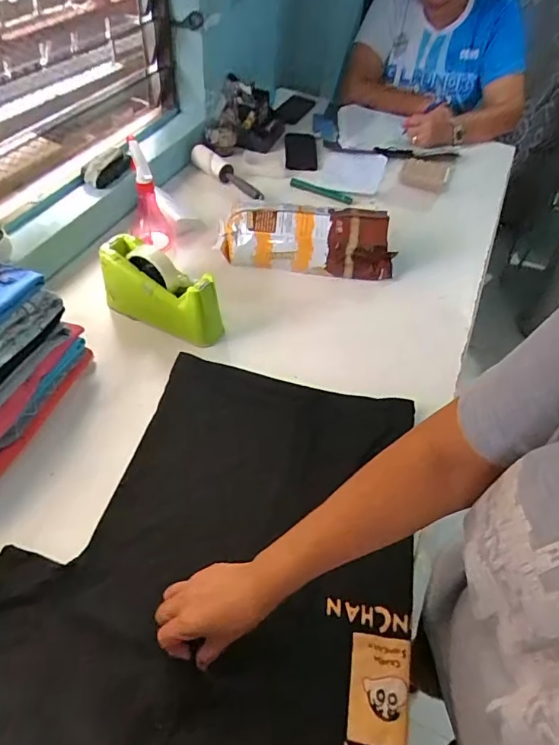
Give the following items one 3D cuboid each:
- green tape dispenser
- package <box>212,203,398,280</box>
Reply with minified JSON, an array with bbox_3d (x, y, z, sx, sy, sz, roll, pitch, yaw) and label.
[{"bbox_3d":[-0.183,-0.127,0.750,0.199,0.110,0.058,25,52,14],"label":"green tape dispenser"},{"bbox_3d":[0.051,-0.245,0.870,0.311,0.106,0.091,4,50,-2],"label":"package"}]

